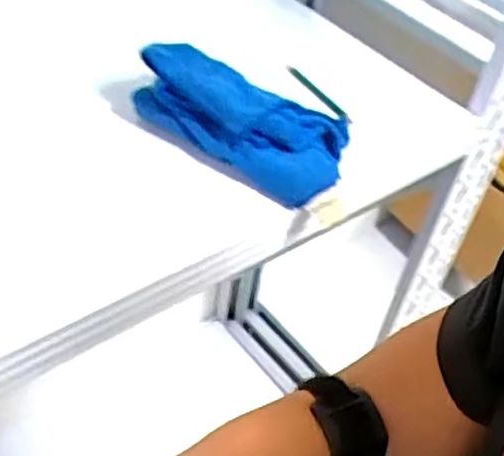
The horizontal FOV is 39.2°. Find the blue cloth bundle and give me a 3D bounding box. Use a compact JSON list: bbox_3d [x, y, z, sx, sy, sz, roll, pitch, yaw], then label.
[{"bbox_3d":[-0.006,-0.113,0.693,0.213,0.063,0.100,27,47,19],"label":"blue cloth bundle"}]

